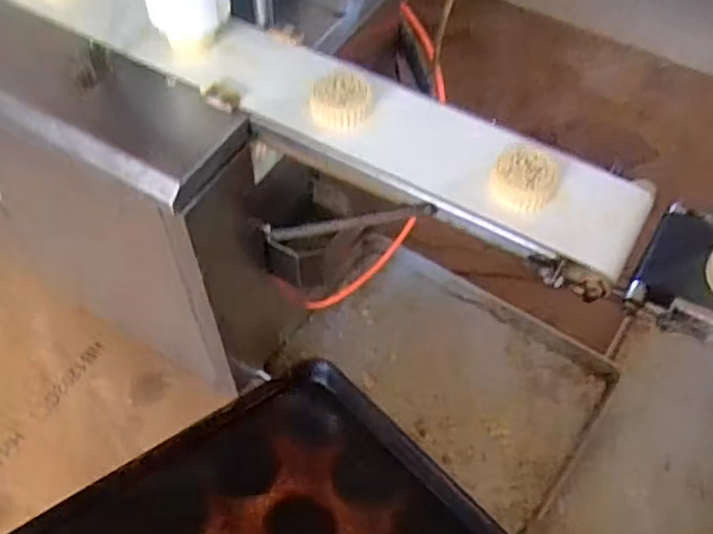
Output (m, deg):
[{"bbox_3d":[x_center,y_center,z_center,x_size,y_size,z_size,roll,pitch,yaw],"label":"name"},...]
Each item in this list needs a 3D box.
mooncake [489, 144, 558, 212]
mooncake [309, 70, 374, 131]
[{"bbox_3d":[0.182,-0.098,0.750,0.066,0.024,0.079,19,57,12],"label":"mooncake"},{"bbox_3d":[-0.016,-0.199,0.816,0.071,0.038,0.061,2,55,1],"label":"mooncake"}]

